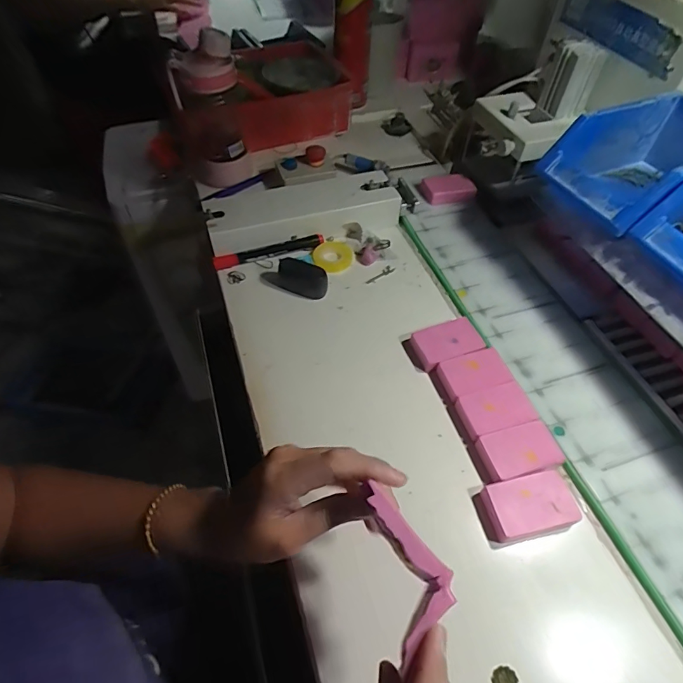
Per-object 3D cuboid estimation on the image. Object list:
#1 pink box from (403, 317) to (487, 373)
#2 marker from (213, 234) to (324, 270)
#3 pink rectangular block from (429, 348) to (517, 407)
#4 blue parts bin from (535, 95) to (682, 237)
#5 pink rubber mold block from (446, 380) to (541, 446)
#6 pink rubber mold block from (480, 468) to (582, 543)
[{"bbox_3d":[0.112,0.003,0.479,0.075,0.016,0.048,-16,56,-12],"label":"pink box"},{"bbox_3d":[-0.093,-0.117,0.567,0.142,0.012,0.012,-16,56,-12],"label":"marker"},{"bbox_3d":[0.135,0.035,0.455,0.072,0.018,0.045,-15,55,-11],"label":"pink rectangular block"},{"bbox_3d":[0.316,-0.177,0.453,0.181,0.081,0.119,-18,55,-15],"label":"blue parts bin"},{"bbox_3d":[0.146,0.068,0.427,0.070,0.017,0.043,-14,55,-10],"label":"pink rubber mold block"},{"bbox_3d":[0.161,0.139,0.374,0.074,0.021,0.046,-12,55,-9],"label":"pink rubber mold block"}]

